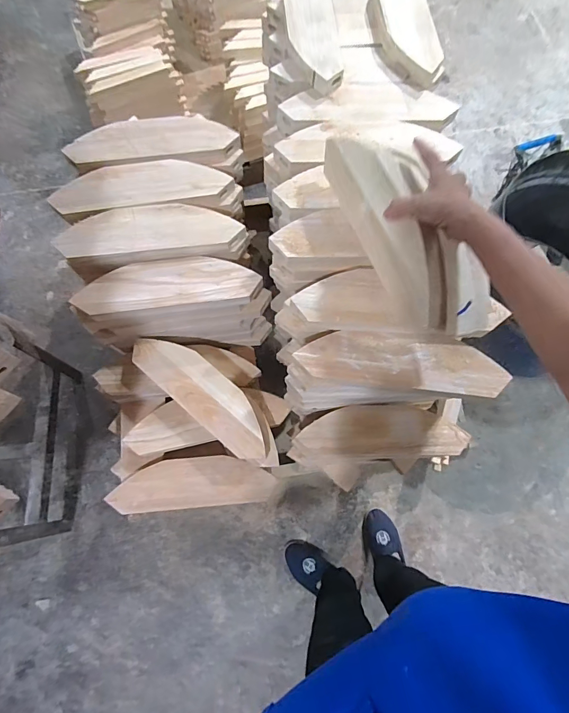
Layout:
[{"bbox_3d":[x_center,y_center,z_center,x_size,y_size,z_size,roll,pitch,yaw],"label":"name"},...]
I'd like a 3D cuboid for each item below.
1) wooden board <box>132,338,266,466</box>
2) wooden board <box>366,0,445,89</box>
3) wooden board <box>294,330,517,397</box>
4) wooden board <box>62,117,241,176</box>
[{"bbox_3d":[-0.147,0.065,0.716,0.313,0.018,0.099,40,73,11],"label":"wooden board"},{"bbox_3d":[0.234,-0.667,0.759,0.113,0.043,0.312,-5,71,-5],"label":"wooden board"},{"bbox_3d":[0.183,0.003,0.595,0.309,0.016,0.093,6,70,0],"label":"wooden board"},{"bbox_3d":[-0.257,-0.428,0.762,0.316,0.022,0.120,-8,71,-6],"label":"wooden board"}]

